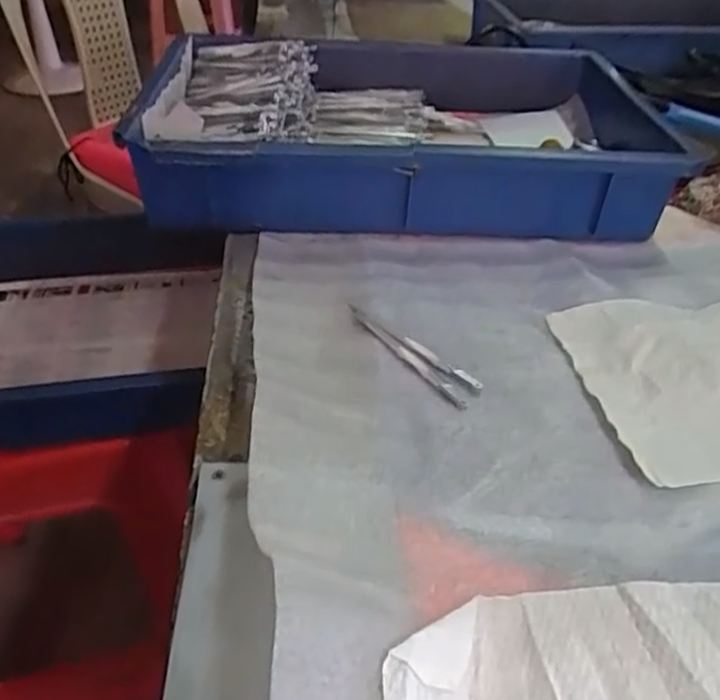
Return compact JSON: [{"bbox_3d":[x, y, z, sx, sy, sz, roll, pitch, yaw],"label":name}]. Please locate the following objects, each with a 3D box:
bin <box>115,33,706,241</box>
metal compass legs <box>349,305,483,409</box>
[{"bbox_3d":[0.042,-0.199,0.603,0.419,0.079,0.285,-1,38,-2],"label":"bin"},{"bbox_3d":[0.031,0.000,0.420,0.022,0.005,0.106,-28,46,-30],"label":"metal compass legs"}]

